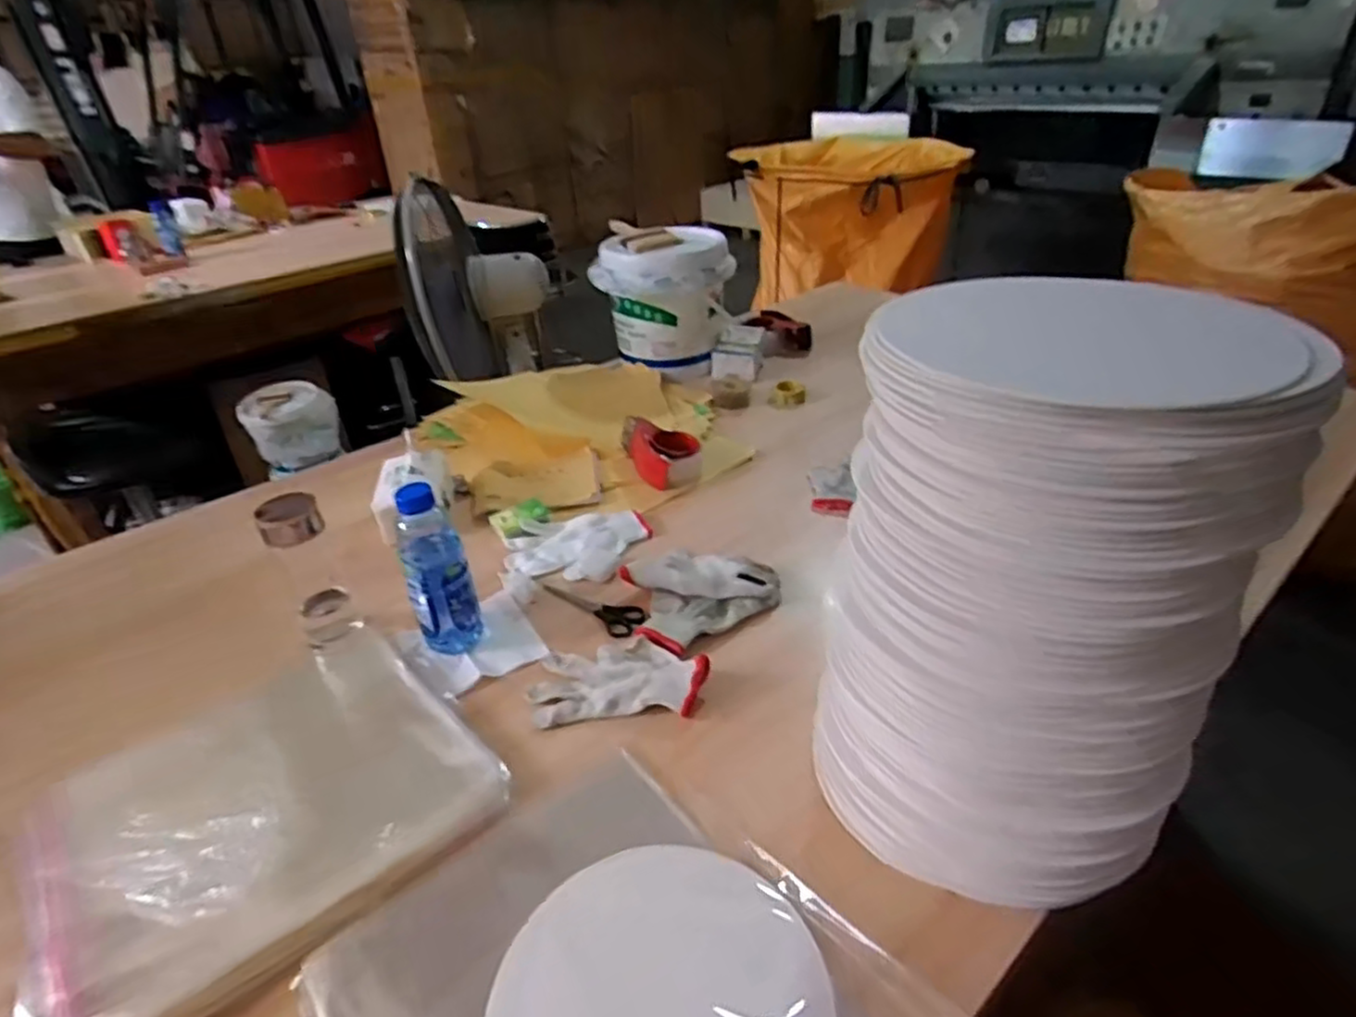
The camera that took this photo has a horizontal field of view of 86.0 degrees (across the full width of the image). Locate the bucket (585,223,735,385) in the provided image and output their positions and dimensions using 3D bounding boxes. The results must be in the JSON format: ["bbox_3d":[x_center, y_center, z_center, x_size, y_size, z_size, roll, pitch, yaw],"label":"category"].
[{"bbox_3d":[-0.024,-0.417,1.470,0.257,0.242,0.221,-3,32,1],"label":"bucket"}]

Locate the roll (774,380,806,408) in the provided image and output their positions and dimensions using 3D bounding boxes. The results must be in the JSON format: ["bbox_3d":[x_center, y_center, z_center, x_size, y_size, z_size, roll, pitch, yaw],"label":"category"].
[{"bbox_3d":[0.212,-0.219,1.379,0.056,0.030,0.056,-2,32,2],"label":"roll"}]

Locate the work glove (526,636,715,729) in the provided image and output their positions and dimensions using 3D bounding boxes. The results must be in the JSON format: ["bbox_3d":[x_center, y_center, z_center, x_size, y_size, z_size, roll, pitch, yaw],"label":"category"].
[{"bbox_3d":[-0.063,0.175,0.771,0.179,0.026,0.103,-4,32,-2],"label":"work glove"}]

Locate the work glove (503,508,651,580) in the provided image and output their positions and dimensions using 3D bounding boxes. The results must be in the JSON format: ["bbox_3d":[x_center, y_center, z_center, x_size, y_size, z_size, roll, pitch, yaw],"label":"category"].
[{"bbox_3d":[-0.130,0.049,0.982,0.194,0.021,0.149,-11,33,-12],"label":"work glove"}]

